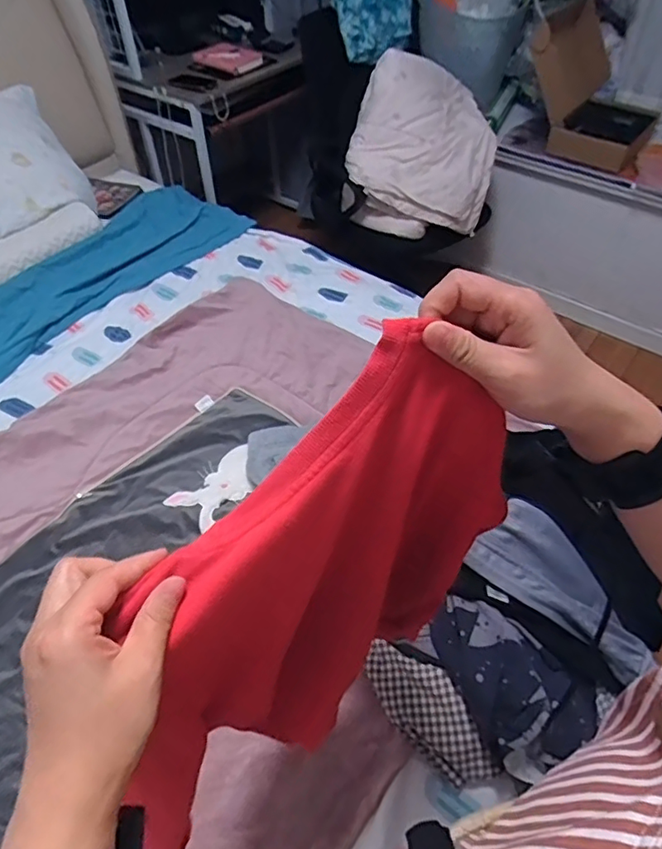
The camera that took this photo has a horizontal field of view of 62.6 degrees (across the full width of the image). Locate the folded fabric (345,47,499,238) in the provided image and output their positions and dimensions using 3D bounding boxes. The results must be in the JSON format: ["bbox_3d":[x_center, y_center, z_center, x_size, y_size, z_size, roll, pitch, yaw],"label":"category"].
[{"bbox_3d":[0.288,-0.869,1.693,0.443,0.408,0.372,7,50,6],"label":"folded fabric"}]

